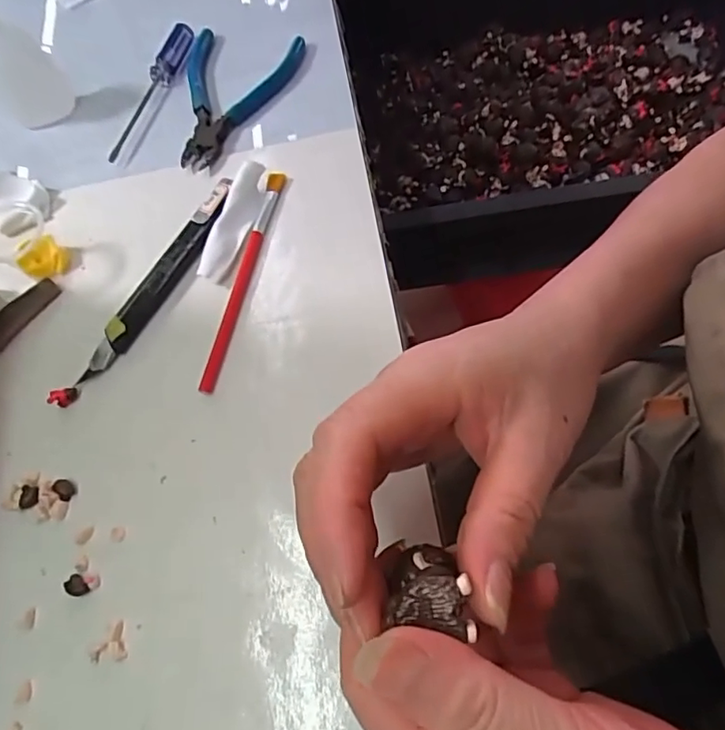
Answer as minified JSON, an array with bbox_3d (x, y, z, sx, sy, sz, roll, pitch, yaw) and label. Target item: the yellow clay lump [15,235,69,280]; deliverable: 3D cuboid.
[{"bbox_3d":[-0.187,-0.063,0.338,0.026,0.013,0.021,-12,64,3],"label":"yellow clay lump"}]

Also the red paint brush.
[{"bbox_3d":[-0.066,-0.051,0.318,0.010,0.010,0.141,8,67,12],"label":"red paint brush"}]

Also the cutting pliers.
[{"bbox_3d":[-0.086,-0.176,0.380,0.076,0.017,0.113,4,66,11],"label":"cutting pliers"}]

